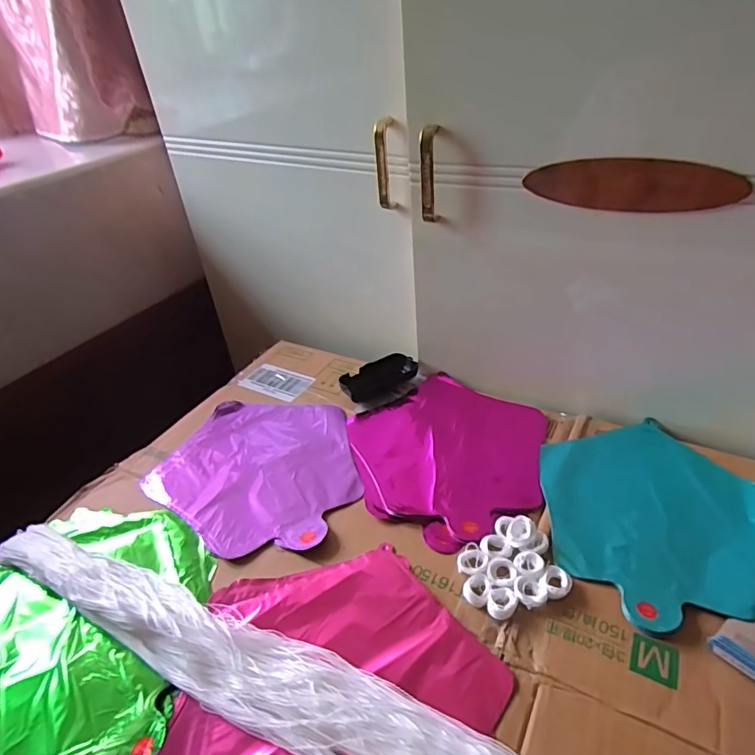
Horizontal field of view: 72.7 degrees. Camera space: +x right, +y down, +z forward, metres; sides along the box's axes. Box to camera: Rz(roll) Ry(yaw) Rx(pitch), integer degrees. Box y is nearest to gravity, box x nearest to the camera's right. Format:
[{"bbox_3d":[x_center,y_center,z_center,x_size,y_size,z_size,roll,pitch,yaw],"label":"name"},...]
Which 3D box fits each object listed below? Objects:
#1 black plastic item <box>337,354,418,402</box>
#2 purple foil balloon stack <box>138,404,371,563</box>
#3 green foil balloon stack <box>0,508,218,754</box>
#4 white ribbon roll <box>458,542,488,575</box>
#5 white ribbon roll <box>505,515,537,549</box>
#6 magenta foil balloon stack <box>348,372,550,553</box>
[{"bbox_3d":[0.004,0.000,0.730,0.113,0.027,0.052,-23,40,-24],"label":"black plastic item"},{"bbox_3d":[-0.133,0.099,0.602,0.237,0.009,0.228,12,39,22],"label":"purple foil balloon stack"},{"bbox_3d":[-0.274,0.227,0.455,0.232,0.016,0.256,-2,36,4],"label":"green foil balloon stack"},{"bbox_3d":[0.087,0.167,0.471,0.023,0.014,0.026,25,45,34],"label":"white ribbon roll"},{"bbox_3d":[0.138,0.149,0.489,0.027,0.012,0.031,11,39,20],"label":"white ribbon roll"},{"bbox_3d":[0.086,0.084,0.610,0.239,0.014,0.234,-24,40,-25],"label":"magenta foil balloon stack"}]

